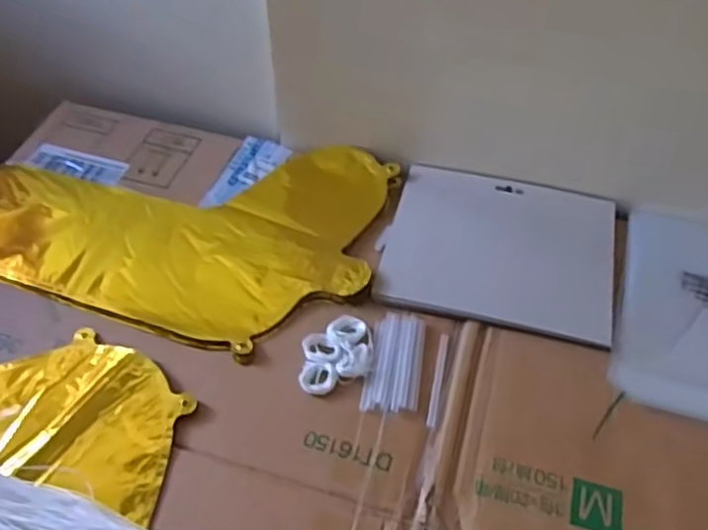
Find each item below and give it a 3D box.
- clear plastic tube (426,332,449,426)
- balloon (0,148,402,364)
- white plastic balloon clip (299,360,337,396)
[{"bbox_3d":[0.063,0.084,0.506,0.007,0.004,0.079,10,54,7],"label":"clear plastic tube"},{"bbox_3d":[-0.175,-0.050,0.612,0.389,0.029,0.232,16,55,11],"label":"balloon"},{"bbox_3d":[-0.027,0.084,0.503,0.028,0.006,0.025,12,54,8],"label":"white plastic balloon clip"}]

